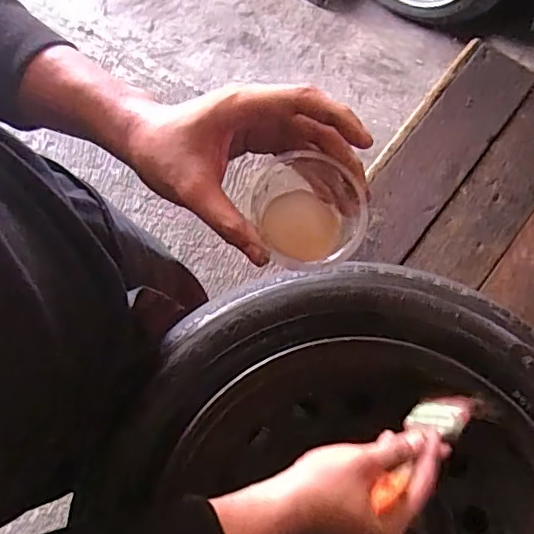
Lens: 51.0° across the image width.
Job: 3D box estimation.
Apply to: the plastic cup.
[{"bbox_3d":[0.025,-0.029,0.356,0.069,0.061,0.063,28,80,5],"label":"plastic cup"}]

